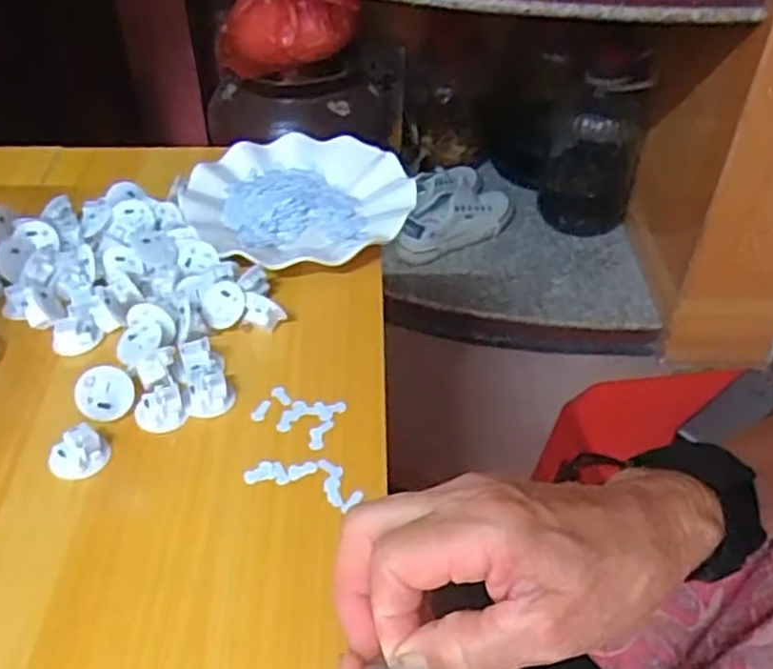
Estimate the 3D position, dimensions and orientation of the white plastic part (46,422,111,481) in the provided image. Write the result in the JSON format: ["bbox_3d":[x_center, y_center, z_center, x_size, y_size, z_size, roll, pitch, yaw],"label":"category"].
[{"bbox_3d":[-0.176,0.068,0.435,0.026,0.016,0.029,22,47,22],"label":"white plastic part"}]

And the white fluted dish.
[{"bbox_3d":[-0.072,-0.109,0.621,0.178,0.020,0.176,0,43,0],"label":"white fluted dish"}]

